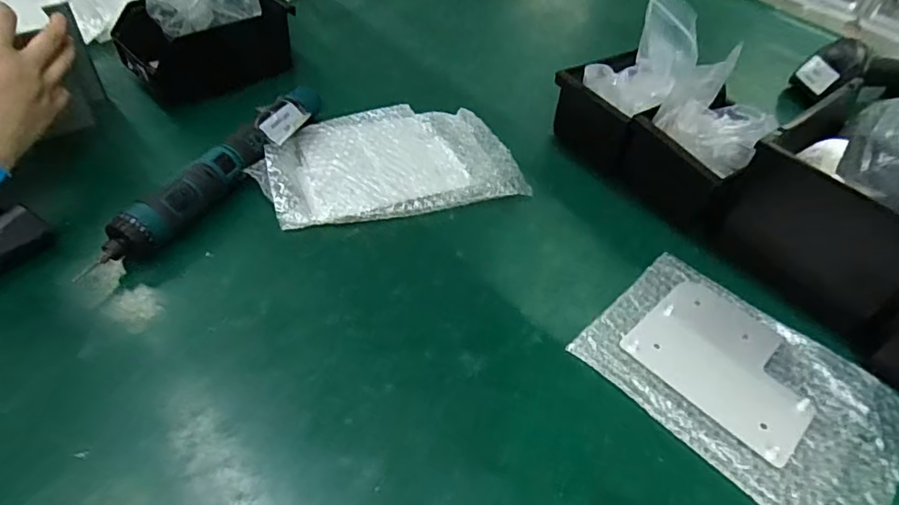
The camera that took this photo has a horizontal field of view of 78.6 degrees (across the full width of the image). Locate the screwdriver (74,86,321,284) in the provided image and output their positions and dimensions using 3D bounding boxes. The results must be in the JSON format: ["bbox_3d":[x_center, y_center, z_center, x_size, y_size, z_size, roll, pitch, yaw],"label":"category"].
[{"bbox_3d":[-0.208,-0.073,0.507,0.035,0.044,0.271,26,50,18],"label":"screwdriver"}]

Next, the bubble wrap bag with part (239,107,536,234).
[{"bbox_3d":[-0.066,-0.098,0.570,0.248,0.026,0.172,-13,50,-17],"label":"bubble wrap bag with part"}]

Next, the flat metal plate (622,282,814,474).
[{"bbox_3d":[0.218,0.085,0.432,0.111,0.006,0.132,-33,58,-31],"label":"flat metal plate"}]

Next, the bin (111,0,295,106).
[{"bbox_3d":[-0.279,-0.243,0.626,0.124,0.076,0.167,37,54,26],"label":"bin"}]

